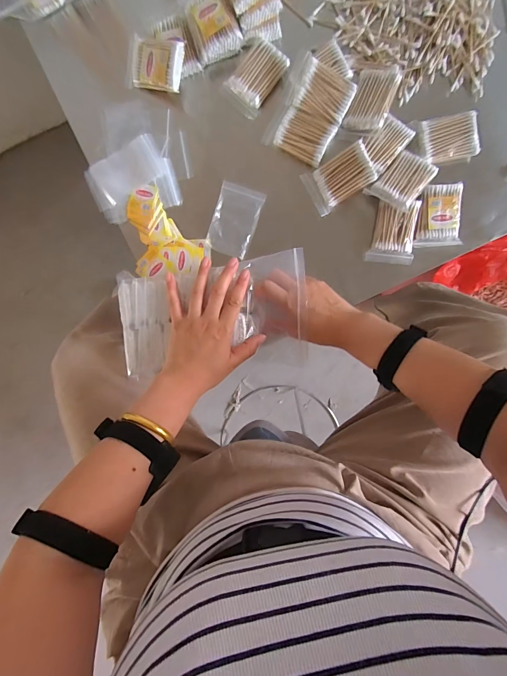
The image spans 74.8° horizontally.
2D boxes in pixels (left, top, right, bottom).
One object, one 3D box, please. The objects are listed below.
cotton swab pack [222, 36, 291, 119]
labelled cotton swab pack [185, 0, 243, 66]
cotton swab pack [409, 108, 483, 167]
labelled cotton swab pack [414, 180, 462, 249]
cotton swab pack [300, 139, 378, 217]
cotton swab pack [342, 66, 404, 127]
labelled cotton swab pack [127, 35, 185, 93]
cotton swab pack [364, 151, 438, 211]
[{"bbox_3d":[0.003,-0.366,0.463,0.057,0.009,0.088,39,99,-3],"label":"cotton swab pack"},{"bbox_3d":[-0.054,-0.422,0.449,0.061,0.024,0.073,-20,98,6],"label":"labelled cotton swab pack"},{"bbox_3d":[0.266,-0.274,0.459,0.082,0.019,0.061,-6,99,4],"label":"cotton swab pack"},{"bbox_3d":[0.261,-0.172,0.464,0.061,0.005,0.082,-3,99,4],"label":"labelled cotton swab pack"},{"bbox_3d":[0.121,-0.222,0.463,0.090,0.007,0.062,-24,95,25],"label":"cotton swab pack"},{"bbox_3d":[0.164,-0.328,0.454,0.053,0.015,0.083,23,98,19],"label":"cotton swab pack"},{"bbox_3d":[-0.138,-0.383,0.465,0.084,0.018,0.060,17,114,15],"label":"labelled cotton swab pack"},{"bbox_3d":[0.205,-0.215,0.454,0.058,0.009,0.080,42,87,12],"label":"cotton swab pack"}]

